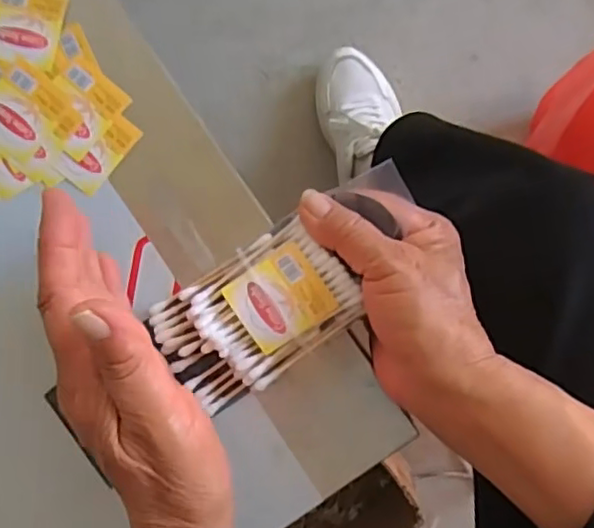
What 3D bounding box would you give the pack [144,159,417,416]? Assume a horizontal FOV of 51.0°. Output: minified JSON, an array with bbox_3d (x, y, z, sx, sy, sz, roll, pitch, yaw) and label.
[{"bbox_3d":[0.000,0.010,0.306,0.142,0.016,0.061,-34,83,2],"label":"pack"}]

